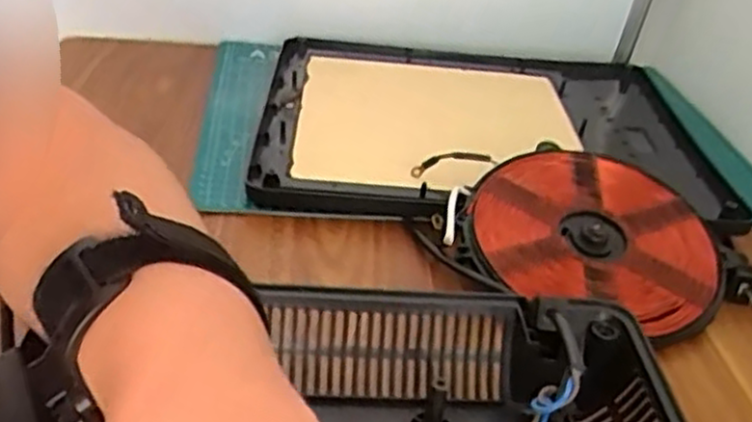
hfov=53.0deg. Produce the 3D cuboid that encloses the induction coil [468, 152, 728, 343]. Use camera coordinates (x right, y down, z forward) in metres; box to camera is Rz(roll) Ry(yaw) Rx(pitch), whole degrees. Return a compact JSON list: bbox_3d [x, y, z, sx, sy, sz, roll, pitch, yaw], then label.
[{"bbox_3d":[0.139,0.014,0.472,0.153,0.013,0.131,17,46,7],"label":"induction coil"}]

